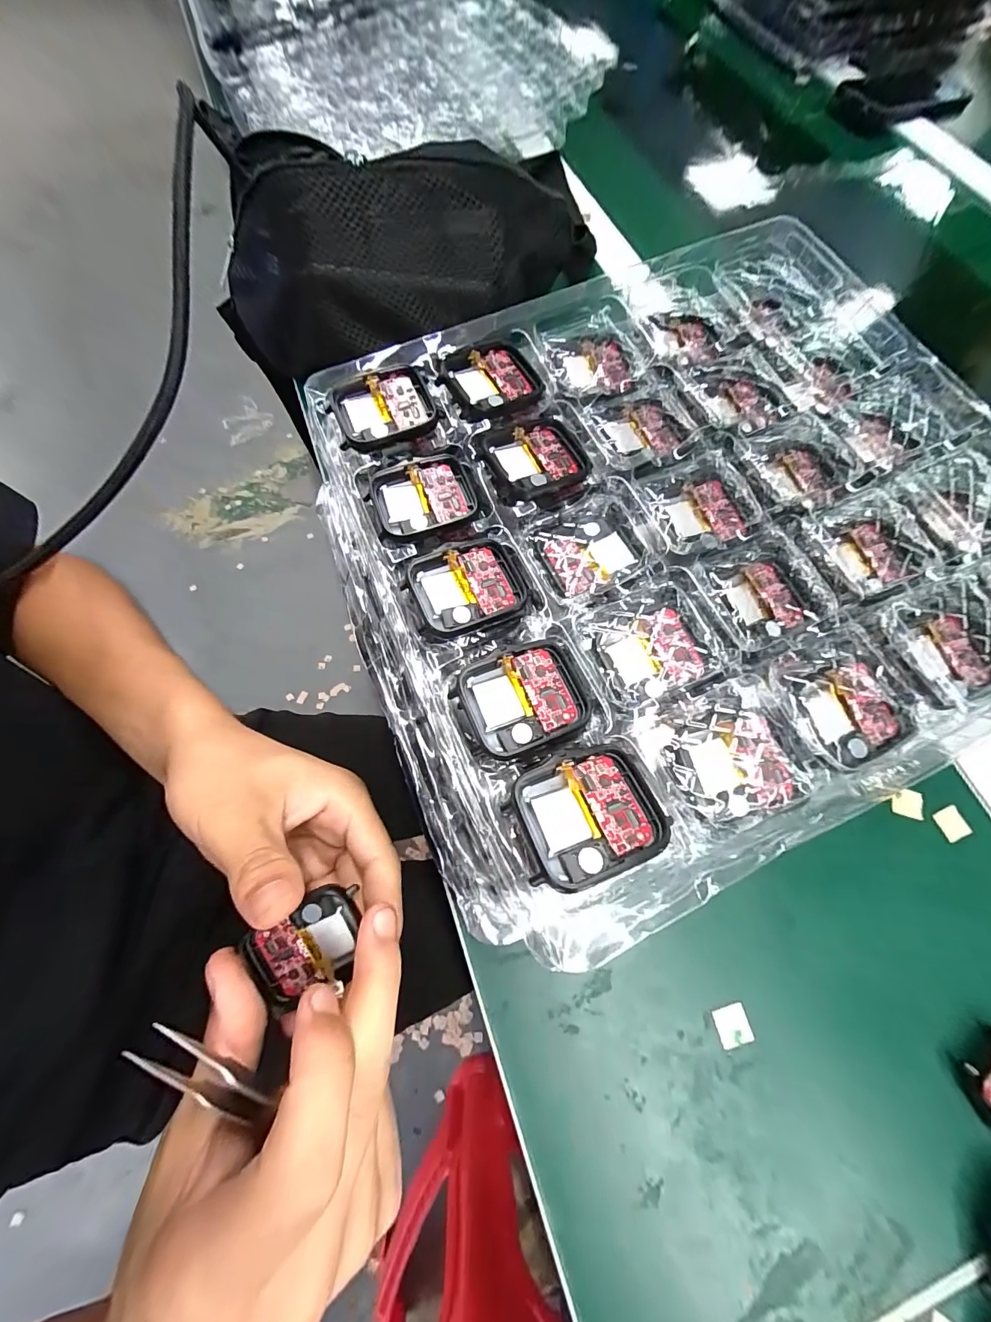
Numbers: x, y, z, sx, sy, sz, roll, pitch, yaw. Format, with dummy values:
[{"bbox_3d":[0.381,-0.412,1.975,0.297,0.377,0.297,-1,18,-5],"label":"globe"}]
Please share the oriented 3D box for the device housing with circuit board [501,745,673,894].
[{"bbox_3d":[0.030,0.048,0.137,0.046,0.006,0.037,-18,54,-14],"label":"device housing with circuit board"}]

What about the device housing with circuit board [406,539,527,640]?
[{"bbox_3d":[-0.011,-0.030,0.177,0.046,0.006,0.039,-20,72,-8],"label":"device housing with circuit board"}]

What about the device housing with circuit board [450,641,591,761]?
[{"bbox_3d":[0.012,0.013,0.160,0.046,0.009,0.038,-26,73,-10],"label":"device housing with circuit board"}]

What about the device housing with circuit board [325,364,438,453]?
[{"bbox_3d":[-0.052,-0.117,0.200,0.046,0.010,0.036,-27,73,-10],"label":"device housing with circuit board"}]

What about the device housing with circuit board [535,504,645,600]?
[{"bbox_3d":[0.043,-0.047,0.192,0.041,0.008,0.038,-20,72,-8],"label":"device housing with circuit board"}]

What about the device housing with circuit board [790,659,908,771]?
[{"bbox_3d":[0.132,0.021,0.163,0.036,0.008,0.036,-15,71,-7],"label":"device housing with circuit board"}]

